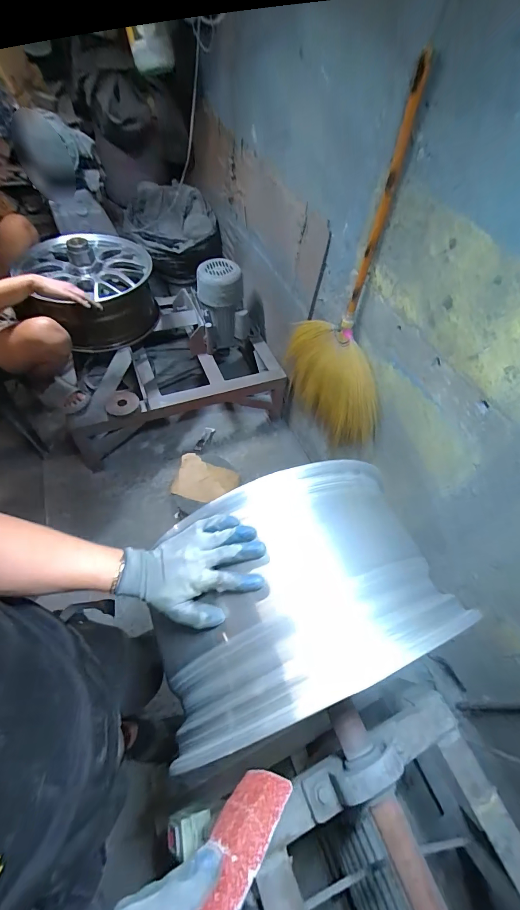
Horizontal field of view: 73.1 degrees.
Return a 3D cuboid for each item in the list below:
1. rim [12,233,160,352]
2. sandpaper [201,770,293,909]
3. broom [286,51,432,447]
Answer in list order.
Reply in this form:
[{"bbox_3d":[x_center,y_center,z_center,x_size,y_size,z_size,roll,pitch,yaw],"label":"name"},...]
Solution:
[{"bbox_3d":[-0.609,-0.571,1.254,0.449,0.259,0.435,-7,56,-10],"label":"rim"},{"bbox_3d":[-0.024,0.288,0.254,0.108,0.054,0.011,-35,101,-47],"label":"sandpaper"},{"bbox_3d":[0.236,-0.383,0.975,0.123,0.832,0.440,-11,56,-12],"label":"broom"}]

